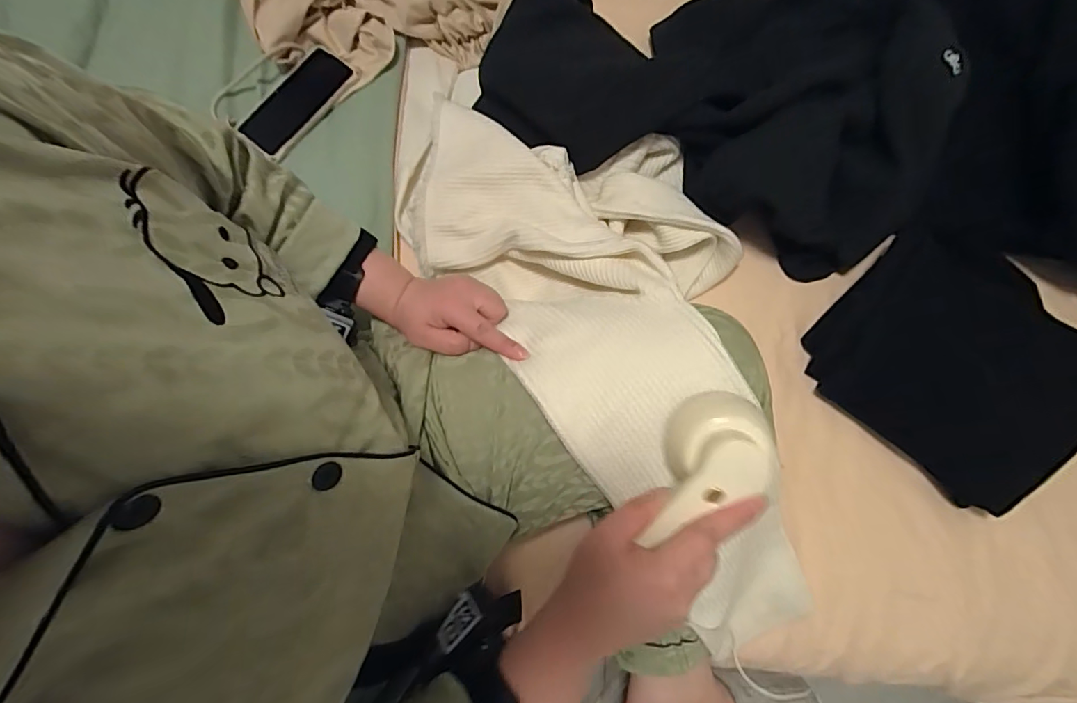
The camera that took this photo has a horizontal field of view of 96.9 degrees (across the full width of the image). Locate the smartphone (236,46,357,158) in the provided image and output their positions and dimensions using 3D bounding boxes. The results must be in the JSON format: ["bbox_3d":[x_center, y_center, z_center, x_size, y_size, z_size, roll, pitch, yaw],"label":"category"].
[{"bbox_3d":[-0.328,-0.342,0.651,0.090,0.015,0.163,41,83,21],"label":"smartphone"}]

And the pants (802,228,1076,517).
[{"bbox_3d":[0.486,-0.005,0.539,0.259,0.063,0.281,43,81,11],"label":"pants"}]

